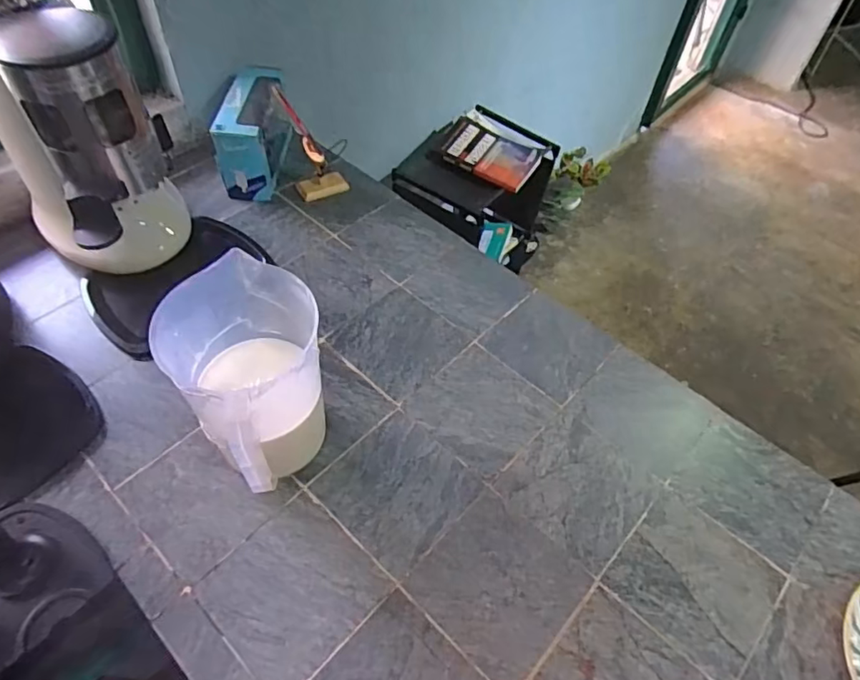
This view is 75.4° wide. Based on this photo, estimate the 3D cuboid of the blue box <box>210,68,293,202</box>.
[{"bbox_3d":[-0.297,-0.356,0.950,0.081,0.129,0.222,4,50,-1],"label":"blue box"}]

